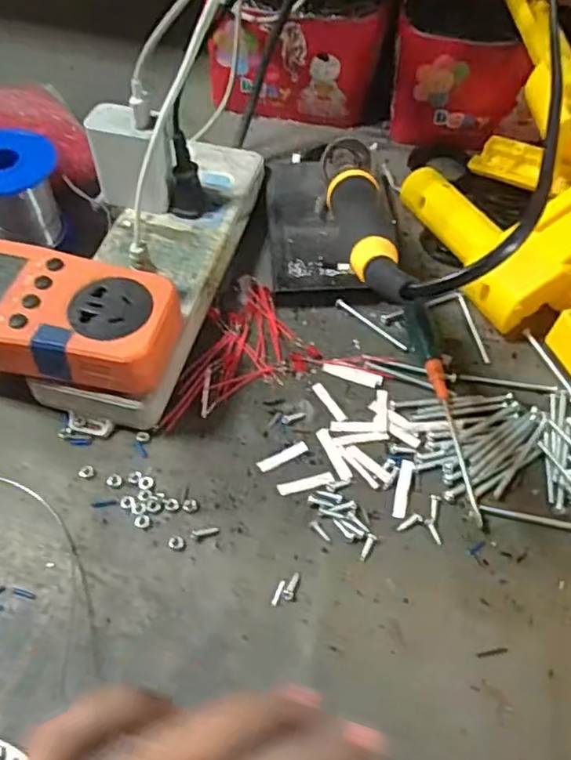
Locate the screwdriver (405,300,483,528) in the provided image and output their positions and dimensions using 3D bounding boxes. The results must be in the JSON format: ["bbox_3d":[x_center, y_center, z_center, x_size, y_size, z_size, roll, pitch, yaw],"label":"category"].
[{"bbox_3d":[0.093,0.011,0.348,0.013,0.013,0.144,-6,56,-6],"label":"screwdriver"}]

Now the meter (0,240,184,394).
[{"bbox_3d":[-0.122,-0.034,0.317,0.126,0.032,0.066,10,56,5],"label":"meter"}]

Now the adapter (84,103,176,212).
[{"bbox_3d":[-0.095,-0.137,0.382,0.048,0.064,0.027,12,57,7],"label":"adapter"}]

